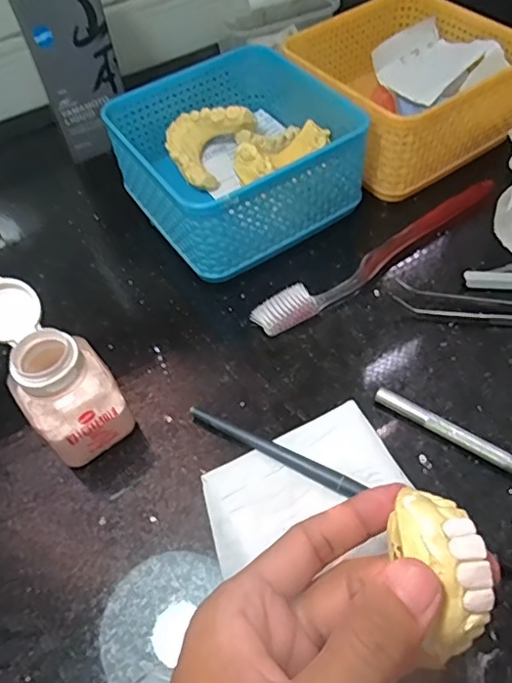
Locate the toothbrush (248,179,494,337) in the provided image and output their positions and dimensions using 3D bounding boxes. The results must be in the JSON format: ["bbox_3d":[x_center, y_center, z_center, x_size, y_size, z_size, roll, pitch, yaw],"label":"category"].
[{"bbox_3d":[0.080,-0.054,0.338,0.187,0.014,0.020,-30,58,-18],"label":"toothbrush"}]

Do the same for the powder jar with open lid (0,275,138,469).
[{"bbox_3d":[-0.096,0.015,0.265,0.041,0.075,0.067,-31,58,-18],"label":"powder jar with open lid"}]

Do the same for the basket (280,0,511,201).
[{"bbox_3d":[0.101,-0.178,0.392,0.132,0.070,0.133,-31,58,-16],"label":"basket"}]

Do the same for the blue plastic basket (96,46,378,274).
[{"bbox_3d":[-0.012,-0.122,0.361,0.129,0.067,0.129,-29,58,-18],"label":"blue plastic basket"}]

